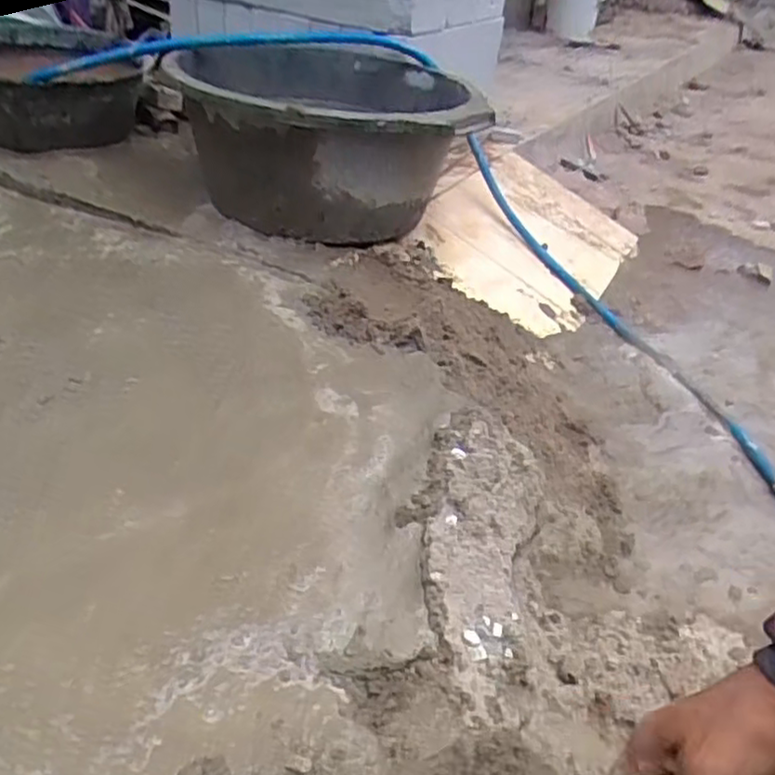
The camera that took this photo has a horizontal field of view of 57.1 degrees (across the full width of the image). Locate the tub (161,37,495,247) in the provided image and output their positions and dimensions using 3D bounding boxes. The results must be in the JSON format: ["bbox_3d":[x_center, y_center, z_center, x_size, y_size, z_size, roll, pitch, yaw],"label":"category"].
[{"bbox_3d":[-0.105,-0.426,1.227,0.475,0.250,0.525,-6,36,-19],"label":"tub"}]

